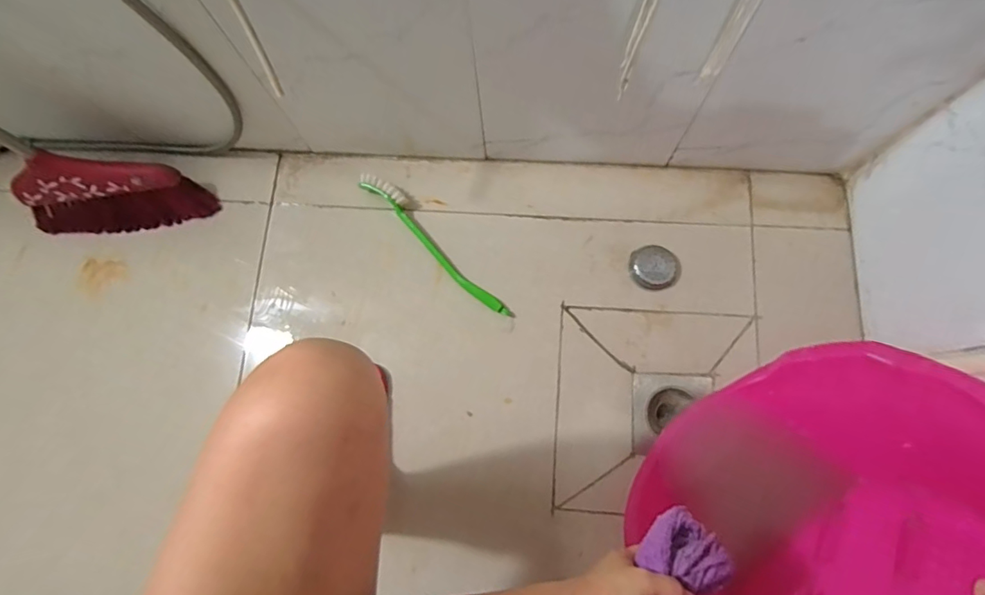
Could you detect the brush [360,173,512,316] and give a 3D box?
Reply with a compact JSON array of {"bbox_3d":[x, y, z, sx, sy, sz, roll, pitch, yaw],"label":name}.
[{"bbox_3d":[-0.095,-0.087,0.825,0.037,0.035,0.329,-42,80,-8],"label":"brush"}]

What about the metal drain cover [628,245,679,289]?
[{"bbox_3d":[0.264,-0.048,0.822,0.079,0.019,0.068,20,78,6],"label":"metal drain cover"}]

